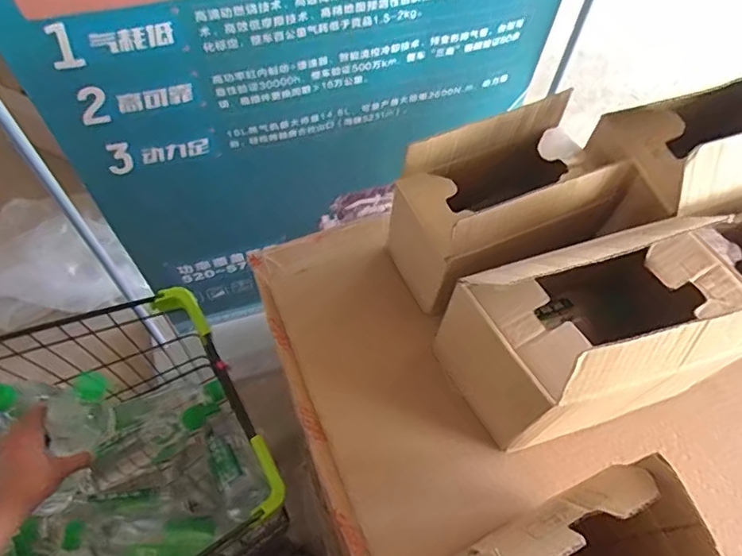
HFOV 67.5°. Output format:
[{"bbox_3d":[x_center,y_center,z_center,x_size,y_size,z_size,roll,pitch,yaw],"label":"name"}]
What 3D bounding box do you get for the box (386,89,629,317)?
[{"bbox_3d":[0.135,-0.069,0.582,0.193,0.168,0.108,-22,63,-13],"label":"box"}]

